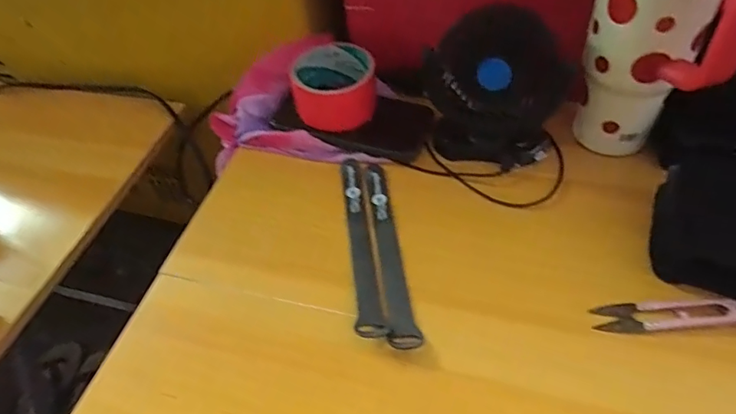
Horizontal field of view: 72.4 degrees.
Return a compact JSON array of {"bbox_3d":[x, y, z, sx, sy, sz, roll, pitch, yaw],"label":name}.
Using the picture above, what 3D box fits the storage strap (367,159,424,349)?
[{"bbox_3d":[0.018,0.031,0.435,0.023,0.008,0.191,-8,51,0],"label":"storage strap"}]

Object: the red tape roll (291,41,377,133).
[{"bbox_3d":[-0.034,-0.127,0.519,0.079,0.053,0.083,-3,51,4],"label":"red tape roll"}]

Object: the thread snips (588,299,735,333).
[{"bbox_3d":[0.217,0.077,0.364,0.098,0.011,0.023,-2,51,5],"label":"thread snips"}]

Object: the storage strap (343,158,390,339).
[{"bbox_3d":[-0.007,0.025,0.440,0.021,0.009,0.193,-8,51,0],"label":"storage strap"}]

